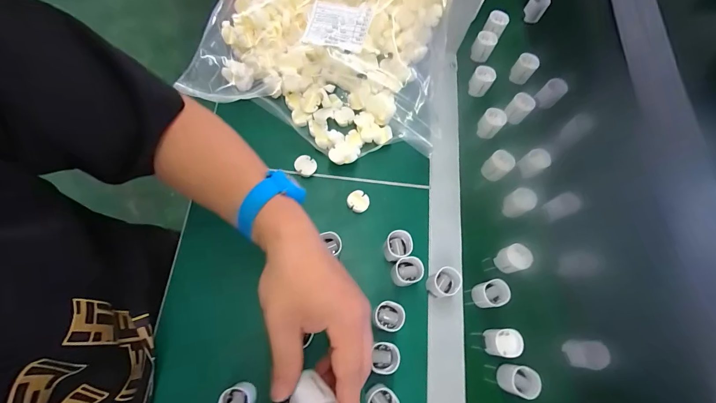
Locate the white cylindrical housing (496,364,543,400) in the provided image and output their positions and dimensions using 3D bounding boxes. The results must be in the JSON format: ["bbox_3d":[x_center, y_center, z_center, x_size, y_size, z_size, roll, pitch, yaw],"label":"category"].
[{"bbox_3d":[0.174,0.193,0.366,0.032,0.033,0.029,14,69,3],"label":"white cylindrical housing"}]

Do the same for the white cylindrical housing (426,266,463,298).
[{"bbox_3d":[0.097,0.093,0.384,0.034,0.033,0.029,-8,70,-5],"label":"white cylindrical housing"}]

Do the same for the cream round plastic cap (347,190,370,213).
[{"bbox_3d":[0.001,0.000,0.423,0.027,0.009,0.025,1,69,-2],"label":"cream round plastic cap"}]

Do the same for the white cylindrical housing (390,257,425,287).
[{"bbox_3d":[0.056,0.081,0.388,0.030,0.039,0.027,-17,71,-9],"label":"white cylindrical housing"}]

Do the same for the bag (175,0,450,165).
[{"bbox_3d":[-0.014,-0.260,0.458,0.287,0.124,0.383,17,69,4],"label":"bag"}]

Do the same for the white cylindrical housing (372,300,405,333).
[{"bbox_3d":[0.033,0.127,0.372,0.032,0.037,0.030,1,69,-2],"label":"white cylindrical housing"}]

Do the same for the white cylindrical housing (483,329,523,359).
[{"bbox_3d":[0.161,0.156,0.375,0.029,0.032,0.028,1,69,-2],"label":"white cylindrical housing"}]

